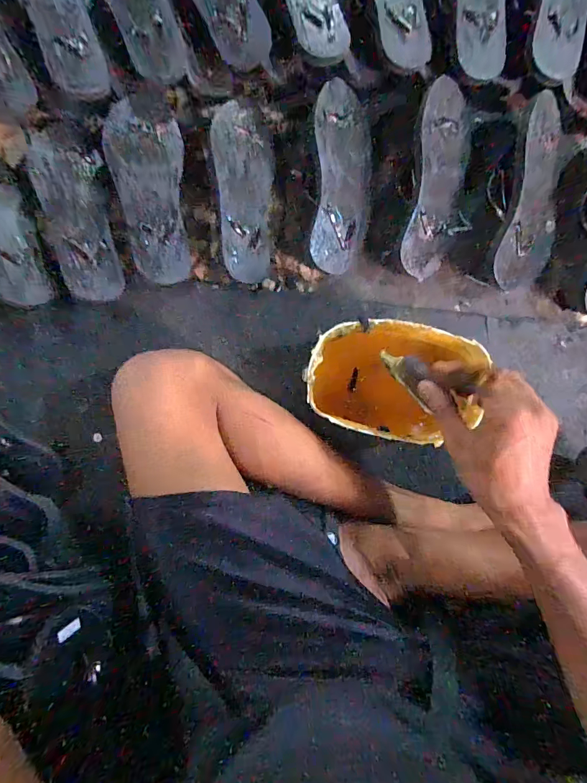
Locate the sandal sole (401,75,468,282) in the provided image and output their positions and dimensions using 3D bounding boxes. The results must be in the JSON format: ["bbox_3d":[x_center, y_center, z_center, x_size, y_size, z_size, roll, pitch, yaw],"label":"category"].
[{"bbox_3d":[0.184,-0.269,0.497,0.073,0.013,0.234,6,97,-27],"label":"sandal sole"}]

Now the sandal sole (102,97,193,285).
[{"bbox_3d":[-0.183,-0.265,0.511,0.095,0.011,0.236,-15,89,0],"label":"sandal sole"}]

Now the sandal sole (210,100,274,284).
[{"bbox_3d":[-0.064,-0.261,0.508,0.082,0.017,0.223,-4,91,-35],"label":"sandal sole"}]

